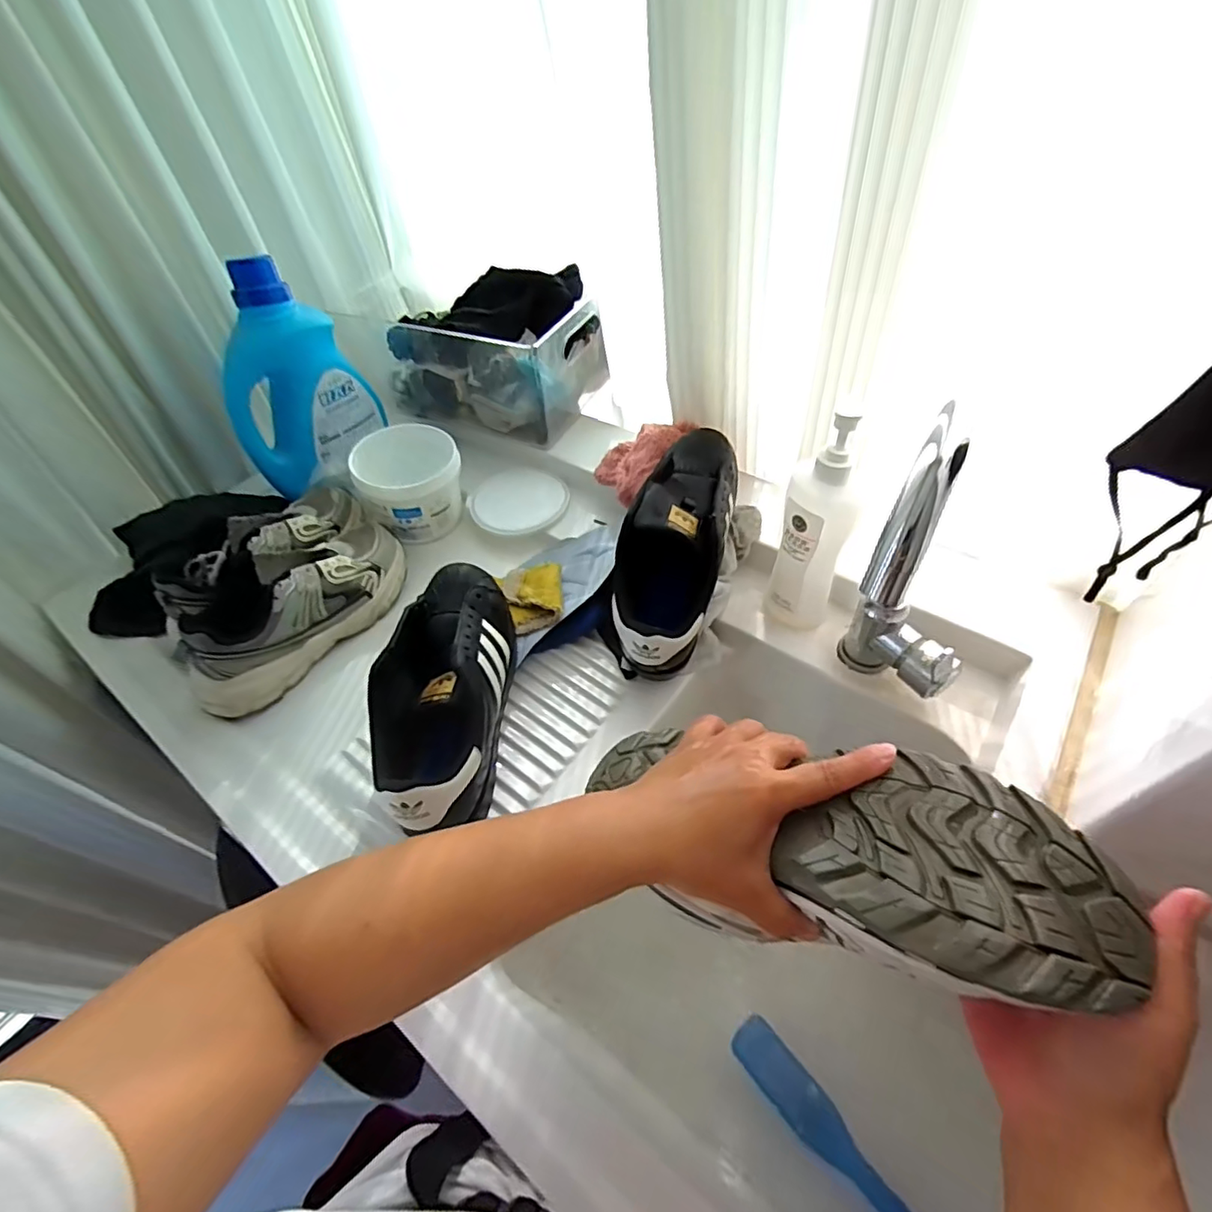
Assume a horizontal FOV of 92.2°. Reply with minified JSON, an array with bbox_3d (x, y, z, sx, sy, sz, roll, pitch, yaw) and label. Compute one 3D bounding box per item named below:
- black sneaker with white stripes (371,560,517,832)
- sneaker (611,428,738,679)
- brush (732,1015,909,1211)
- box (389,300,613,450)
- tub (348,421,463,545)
[{"bbox_3d":[-0.136,0.071,0.519,0.090,0.109,0.254,-1,51,5],"label":"black sneaker with white stripes"},{"bbox_3d":[0.070,-0.065,0.566,0.095,0.119,0.266,11,66,14],"label":"sneaker"},{"bbox_3d":[0.180,0.410,0.431,0.035,0.027,0.205,-34,56,-20],"label":"brush"},{"bbox_3d":[-0.158,-0.327,0.769,0.269,0.120,0.156,21,56,21],"label":"box"},{"bbox_3d":[-0.238,-0.148,0.711,0.122,0.087,0.119,-3,51,4],"label":"tub"}]

